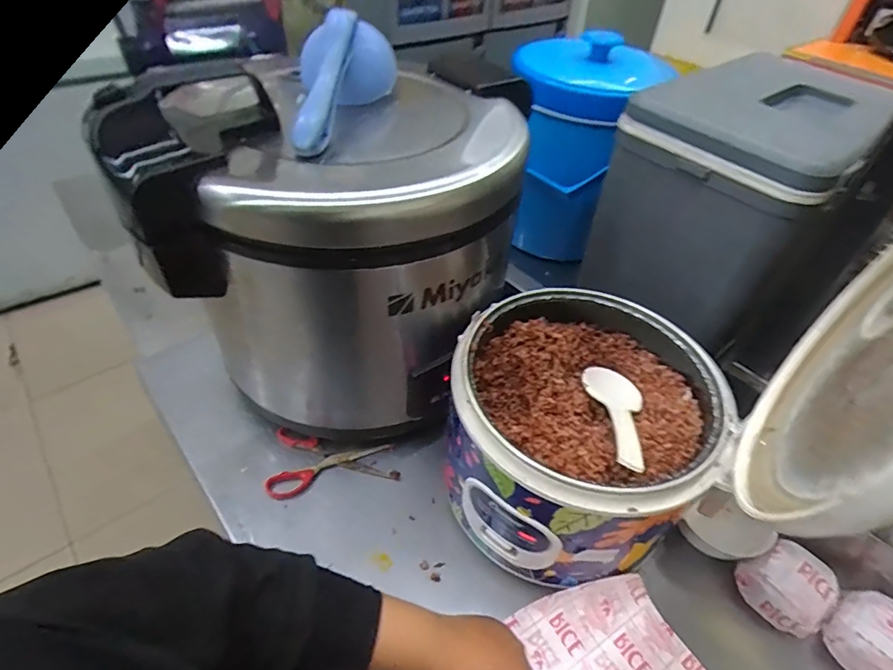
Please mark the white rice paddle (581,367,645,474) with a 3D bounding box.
[{"bbox_3d":[0.164,0.073,0.472,0.061,0.015,0.183,12,19,9],"label":"white rice paddle"}]

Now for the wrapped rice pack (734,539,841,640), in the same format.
[{"bbox_3d":[0.346,0.259,0.503,0.074,0.054,0.073,-16,47,-19],"label":"wrapped rice pack"}]

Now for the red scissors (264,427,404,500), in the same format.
[{"bbox_3d":[-0.134,0.157,0.598,0.150,0.019,0.084,2,44,-2],"label":"red scissors"}]

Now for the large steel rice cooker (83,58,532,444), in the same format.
[{"bbox_3d":[-0.093,-0.063,0.556,0.308,0.392,0.276,7,44,4],"label":"large steel rice cooker"}]

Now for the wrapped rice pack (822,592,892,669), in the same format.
[{"bbox_3d":[0.407,0.295,0.467,0.074,0.060,0.073,-28,52,-28],"label":"wrapped rice pack"}]

